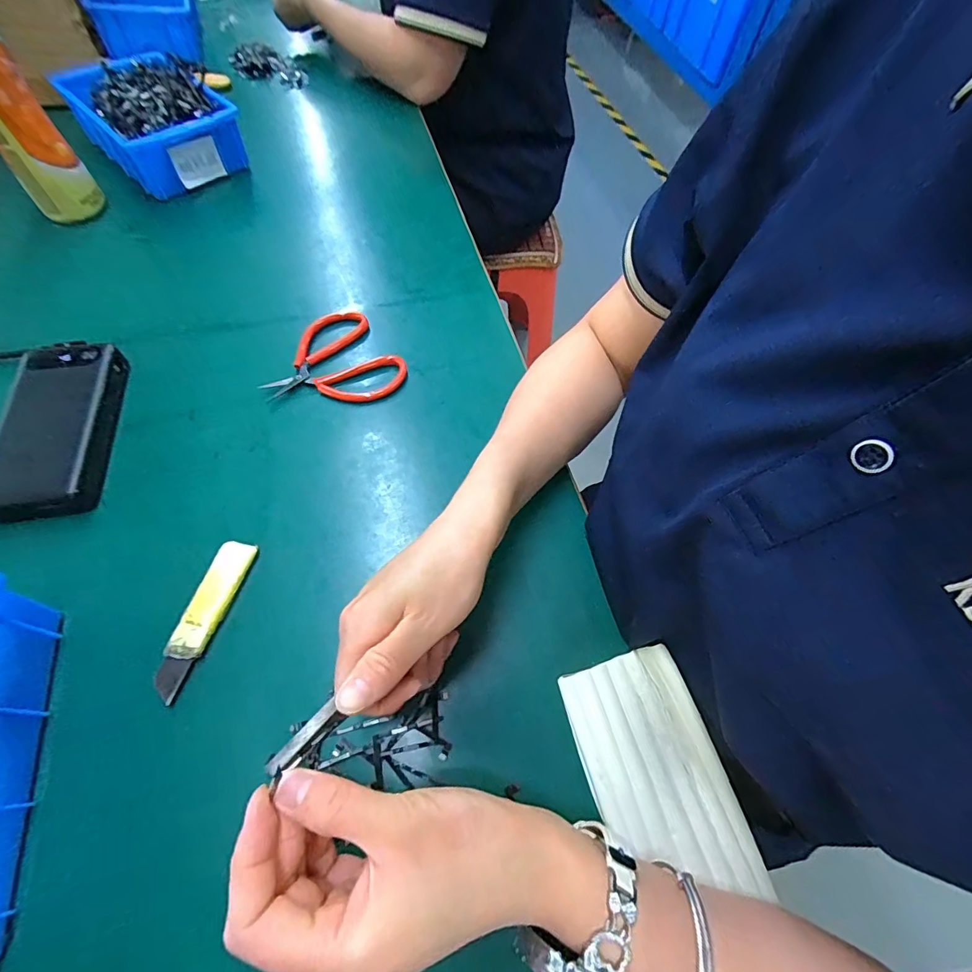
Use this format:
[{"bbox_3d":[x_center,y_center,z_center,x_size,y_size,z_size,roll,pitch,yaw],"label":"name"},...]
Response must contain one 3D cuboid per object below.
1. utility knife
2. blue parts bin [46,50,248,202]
[{"bbox_3d":[-0.191,0.088,0.319,0.026,0.009,0.105,13,60,3],"label":"utility knife"},{"bbox_3d":[-0.395,-0.434,0.563,0.136,0.080,0.193,-38,69,-22],"label":"blue parts bin"}]

